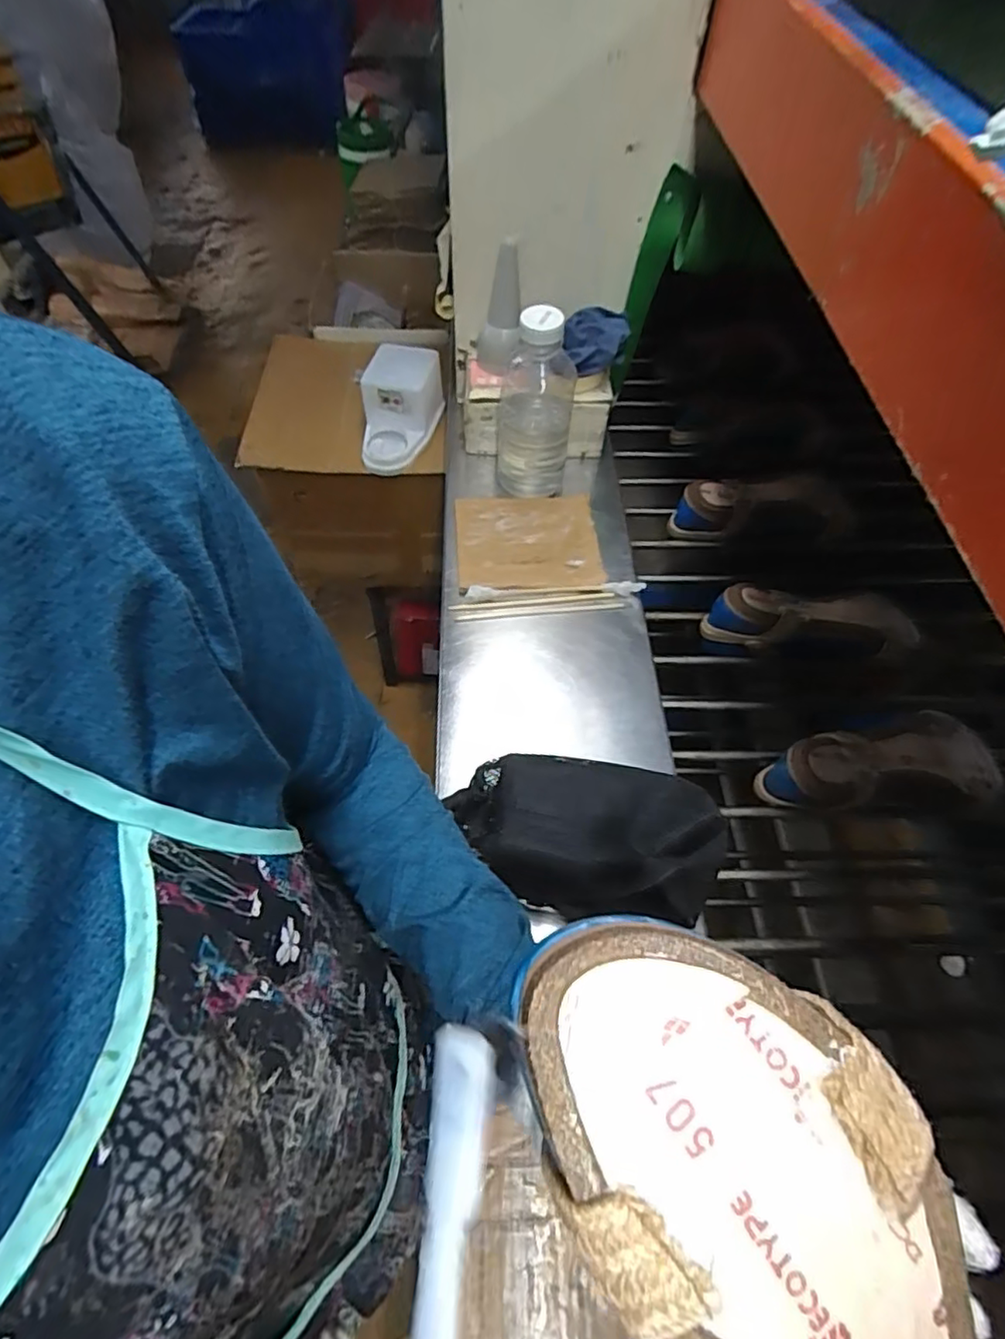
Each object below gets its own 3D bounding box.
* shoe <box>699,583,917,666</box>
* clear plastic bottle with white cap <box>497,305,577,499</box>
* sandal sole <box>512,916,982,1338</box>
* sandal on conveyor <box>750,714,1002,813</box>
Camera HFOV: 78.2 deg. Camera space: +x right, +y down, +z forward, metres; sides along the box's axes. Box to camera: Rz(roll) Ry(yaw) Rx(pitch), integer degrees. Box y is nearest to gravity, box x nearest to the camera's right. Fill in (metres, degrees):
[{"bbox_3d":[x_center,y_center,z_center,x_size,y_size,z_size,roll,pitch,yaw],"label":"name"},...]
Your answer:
[{"bbox_3d":[0.372,-0.041,0.736,0.246,0.078,0.081,0,58,-3],"label":"shoe"},{"bbox_3d":[0.041,-0.324,0.758,0.092,0.219,0.105,6,58,0],"label":"clear plastic bottle with white cap"},{"bbox_3d":[0.093,0.176,0.169,0.091,0.036,0.236,-32,89,-21],"label":"sandal sole"},{"bbox_3d":[0.388,0.093,0.637,0.232,0.069,0.091,1,58,-3],"label":"sandal on conveyor"}]

